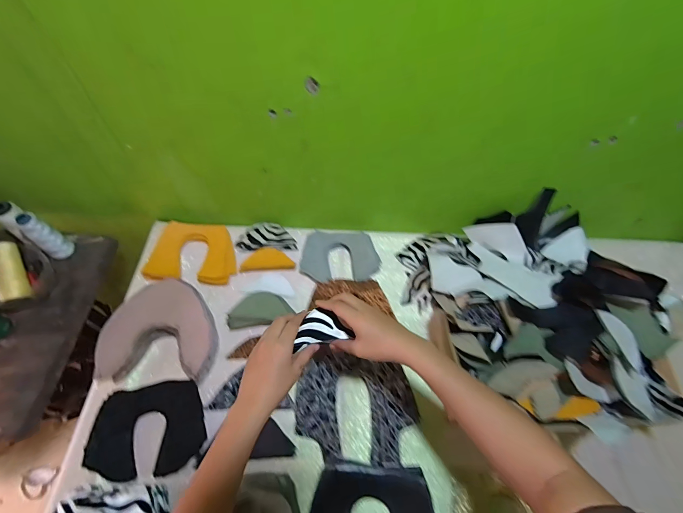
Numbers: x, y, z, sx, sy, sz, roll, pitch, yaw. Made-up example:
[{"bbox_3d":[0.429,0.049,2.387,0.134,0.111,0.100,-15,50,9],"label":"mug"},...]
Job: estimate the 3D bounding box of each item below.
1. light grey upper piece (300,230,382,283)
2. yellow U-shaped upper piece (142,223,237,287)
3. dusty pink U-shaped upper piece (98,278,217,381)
[{"bbox_3d":[-0.002,0.000,0.689,0.160,0.019,0.113,1,59,-3],"label":"light grey upper piece"},{"bbox_3d":[-0.304,-0.008,0.675,0.163,0.018,0.130,2,70,-16],"label":"yellow U-shaped upper piece"},{"bbox_3d":[-0.313,0.127,0.582,0.168,0.057,0.168,1,59,-3],"label":"dusty pink U-shaped upper piece"}]

